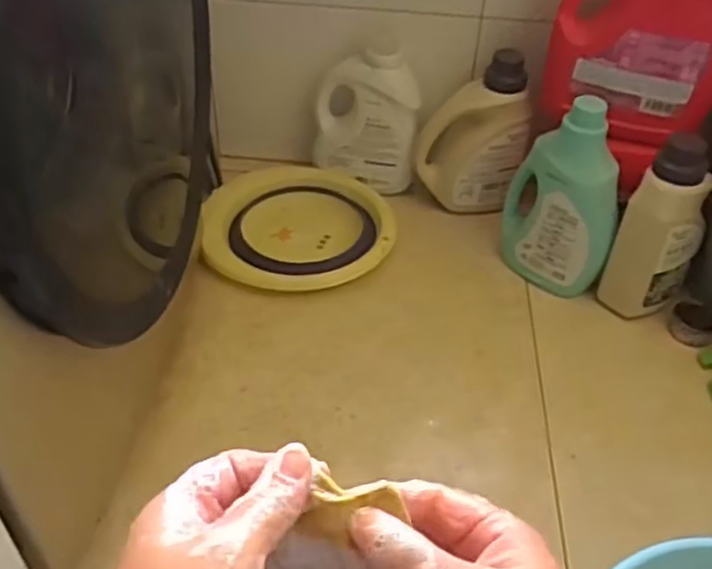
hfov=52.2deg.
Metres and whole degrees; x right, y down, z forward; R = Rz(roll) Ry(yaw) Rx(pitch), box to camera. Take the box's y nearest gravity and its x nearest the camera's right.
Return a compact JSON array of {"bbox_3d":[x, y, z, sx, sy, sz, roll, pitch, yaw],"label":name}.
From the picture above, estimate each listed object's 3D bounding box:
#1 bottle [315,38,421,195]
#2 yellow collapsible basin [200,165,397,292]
[{"bbox_3d":[0.015,-0.284,1.241,0.172,0.227,0.109,0,43,0],"label":"bottle"},{"bbox_3d":[-0.094,-0.099,1.187,0.298,0.035,0.259,-3,43,-3],"label":"yellow collapsible basin"}]

